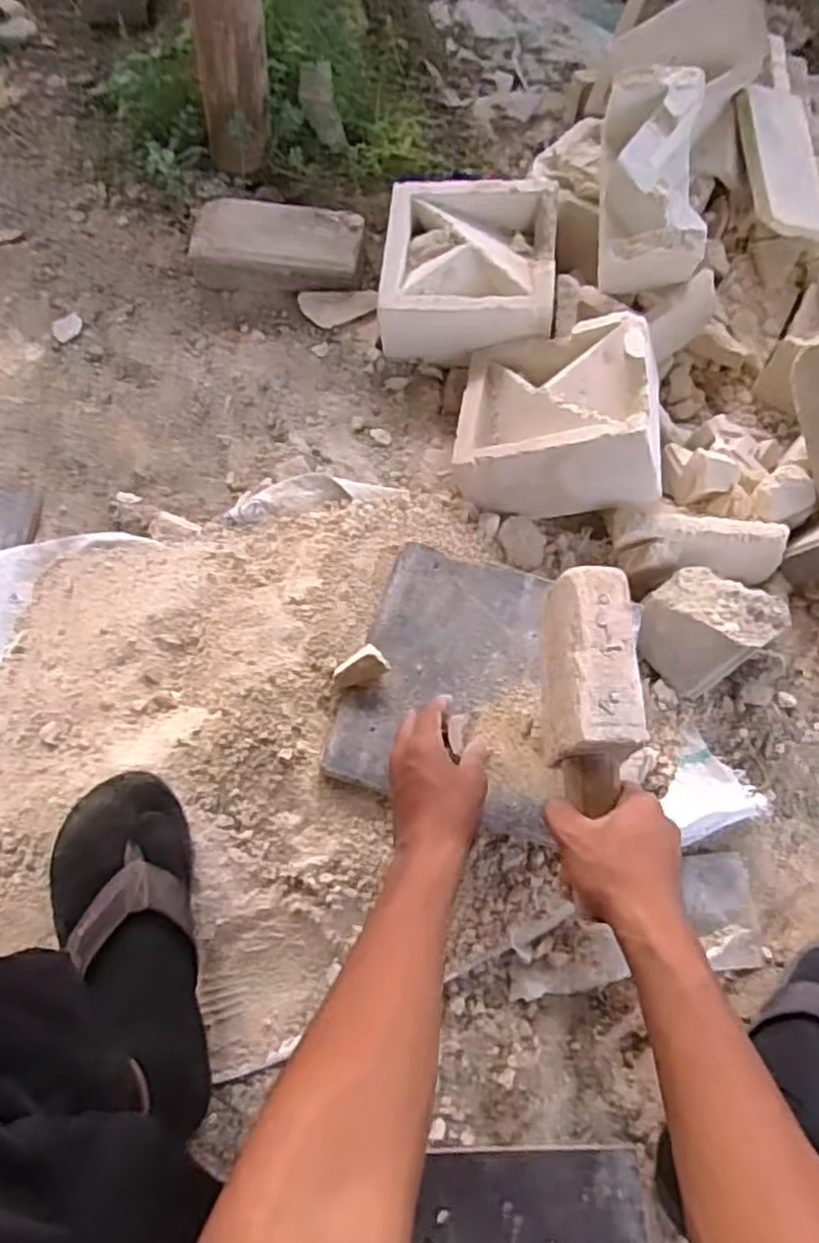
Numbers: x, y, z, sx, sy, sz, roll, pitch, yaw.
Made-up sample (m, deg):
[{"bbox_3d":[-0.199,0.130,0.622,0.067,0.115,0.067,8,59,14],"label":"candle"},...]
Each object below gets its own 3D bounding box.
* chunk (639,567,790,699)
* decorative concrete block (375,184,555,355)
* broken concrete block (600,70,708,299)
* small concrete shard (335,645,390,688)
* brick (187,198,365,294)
[{"bbox_3d":[0.292,0.002,0.729,0.109,0.071,0.108,-37,74,-17],"label":"chunk"},{"bbox_3d":[0.072,-0.430,0.899,0.204,0.094,0.213,7,66,0],"label":"decorative concrete block"},{"bbox_3d":[0.280,-0.497,0.843,0.103,0.105,0.218,-1,91,-4],"label":"broken concrete block"},{"bbox_3d":[-0.044,0.044,0.654,0.046,0.027,0.030,-32,72,-15],"label":"small concrete shard"},{"bbox_3d":[-0.169,-0.478,0.950,0.214,0.057,0.110,7,66,0],"label":"brick"}]

